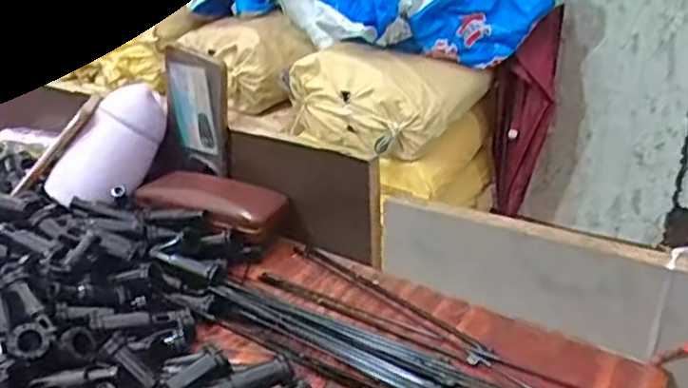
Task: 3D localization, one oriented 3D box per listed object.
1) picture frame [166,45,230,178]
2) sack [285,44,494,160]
[{"bbox_3d":[-0.147,-0.084,0.664,0.073,0.125,0.010,17,32,24],"label":"picture frame"},{"bbox_3d":[0.109,-0.260,1.663,0.383,0.212,0.314,21,36,37],"label":"sack"}]

